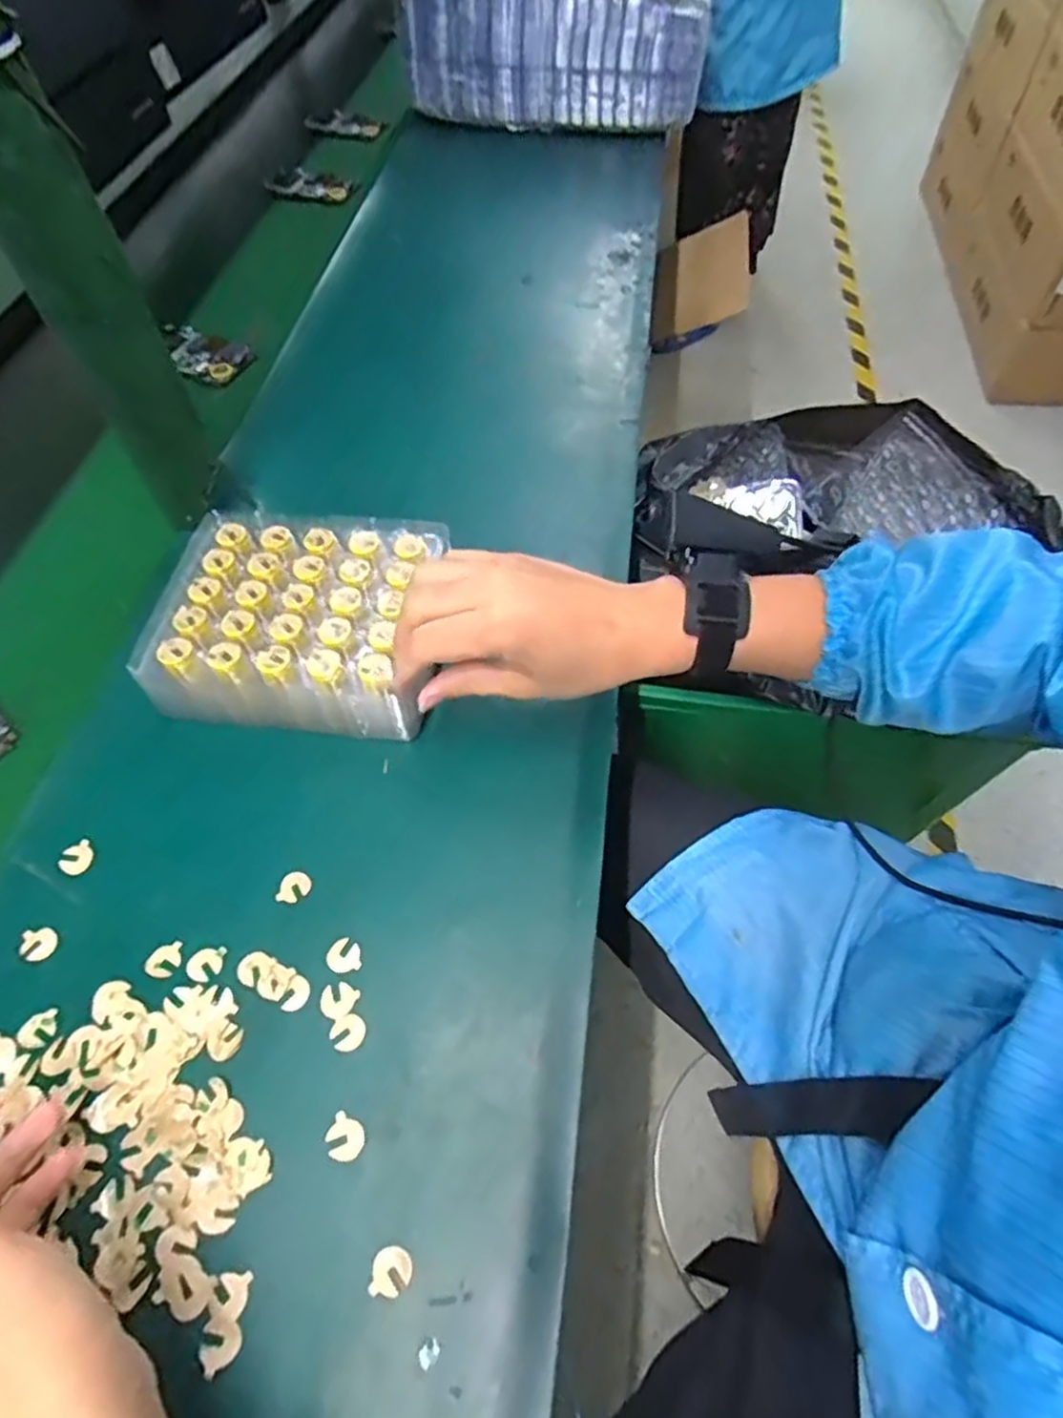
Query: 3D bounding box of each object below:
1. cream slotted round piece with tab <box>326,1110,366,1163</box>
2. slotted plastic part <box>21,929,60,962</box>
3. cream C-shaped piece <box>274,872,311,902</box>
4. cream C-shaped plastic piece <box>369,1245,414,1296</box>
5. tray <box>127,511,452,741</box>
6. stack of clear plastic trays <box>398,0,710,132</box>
[{"bbox_3d":[-0.091,0.208,0.344,0.020,0.004,0.018,26,62,16],"label":"cream slotted round piece with tab"},{"bbox_3d":[-0.275,0.131,0.396,0.019,0.004,0.018,0,58,1],"label":"slotted plastic part"},{"bbox_3d":[-0.137,0.102,0.411,0.017,0.004,0.018,7,58,5],"label":"cream C-shaped piece"},{"bbox_3d":[-0.062,0.249,0.315,0.017,0.004,0.017,2,58,2],"label":"cream C-shaped plastic piece"},{"bbox_3d":[-0.152,-0.060,0.474,0.173,0.051,0.146,5,58,4],"label":"tray"},{"bbox_3d":[0.037,-0.843,0.897,0.365,0.166,0.172,11,58,10],"label":"stack of clear plastic trays"}]

